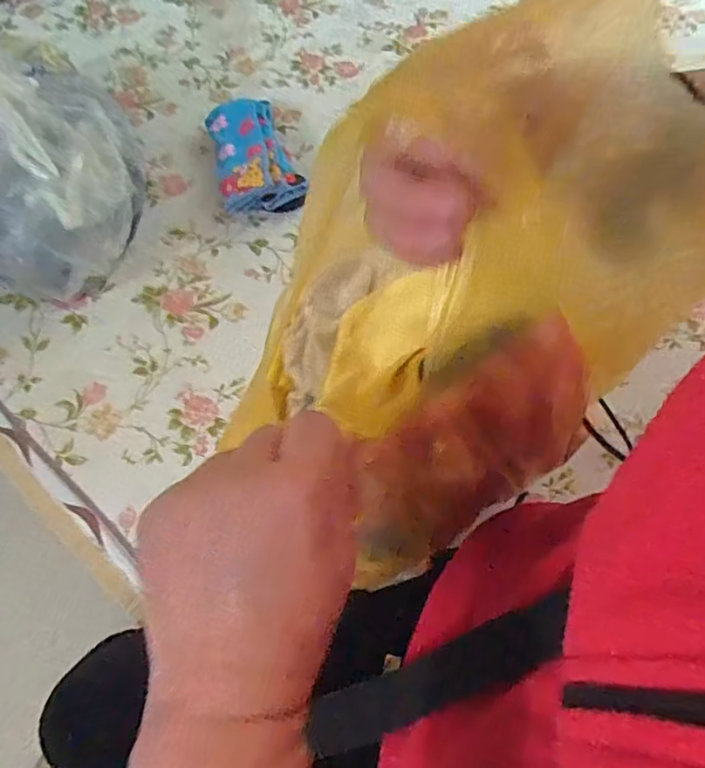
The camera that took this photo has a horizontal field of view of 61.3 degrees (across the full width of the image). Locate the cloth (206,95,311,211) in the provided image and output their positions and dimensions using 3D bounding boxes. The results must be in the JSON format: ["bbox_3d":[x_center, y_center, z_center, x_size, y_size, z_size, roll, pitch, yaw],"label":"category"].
[{"bbox_3d":[-0.120,-0.282,0.721,0.096,0.046,0.172,-12,65,-10],"label":"cloth"}]

